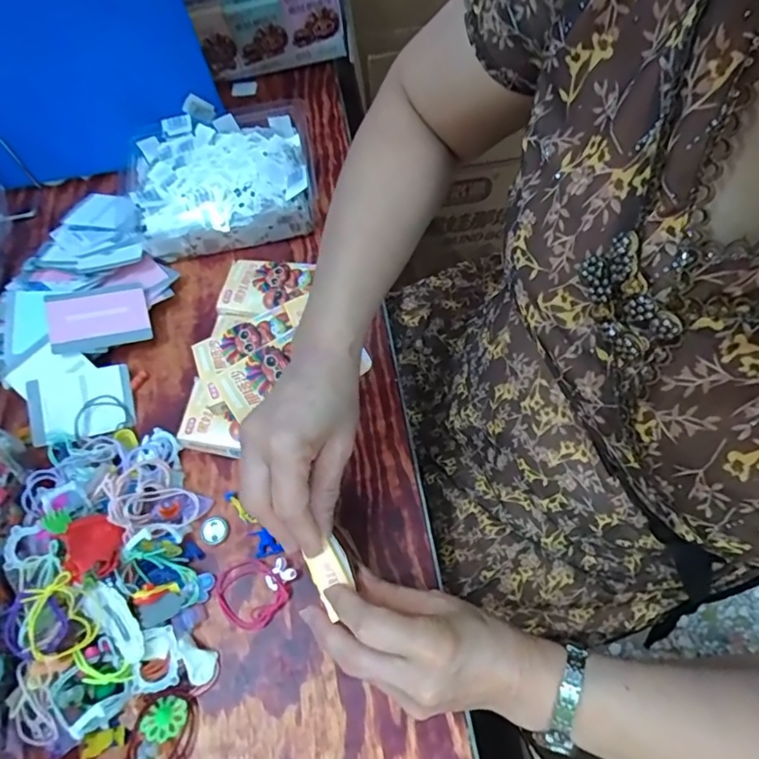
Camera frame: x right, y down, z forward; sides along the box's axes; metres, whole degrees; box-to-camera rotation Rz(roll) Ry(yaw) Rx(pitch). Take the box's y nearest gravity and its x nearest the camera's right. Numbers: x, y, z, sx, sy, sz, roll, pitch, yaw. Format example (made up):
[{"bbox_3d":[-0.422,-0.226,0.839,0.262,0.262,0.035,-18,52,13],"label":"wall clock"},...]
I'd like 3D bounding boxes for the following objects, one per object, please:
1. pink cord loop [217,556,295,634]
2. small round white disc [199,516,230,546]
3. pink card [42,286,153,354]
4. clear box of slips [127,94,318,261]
[{"bbox_3d":[-0.101,0.167,0.425,0.055,0.011,0.061,38,74,20],"label":"pink cord loop"},{"bbox_3d":[-0.141,0.129,0.450,0.025,0.004,0.024,-2,65,4],"label":"small round white disc"},{"bbox_3d":[-0.278,-0.062,0.524,0.089,0.008,0.064,-14,75,-18],"label":"pink card"},{"bbox_3d":[-0.180,-0.225,0.592,0.210,0.056,0.169,-8,65,1],"label":"clear box of slips"}]

